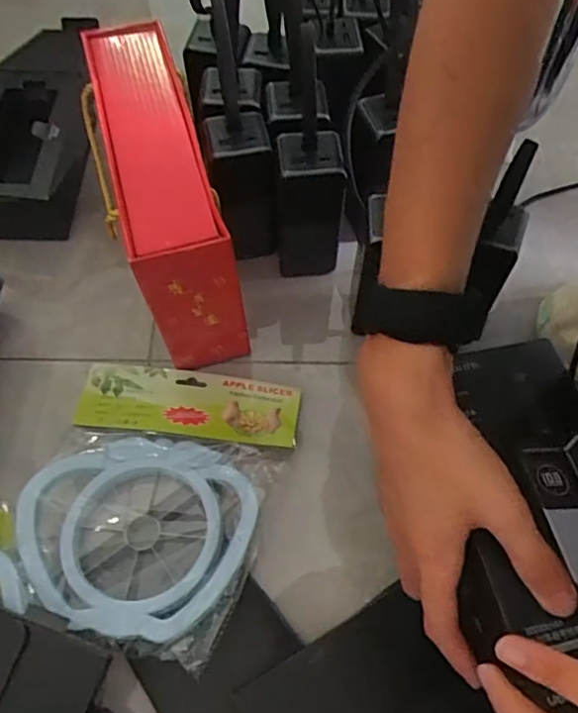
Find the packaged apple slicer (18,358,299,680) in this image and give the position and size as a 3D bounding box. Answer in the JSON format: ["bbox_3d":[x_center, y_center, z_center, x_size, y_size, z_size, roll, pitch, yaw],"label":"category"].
[{"bbox_3d":[-0.101,0.093,0.437,0.173,0.038,0.207,13,62,6],"label":"packaged apple slicer"}]

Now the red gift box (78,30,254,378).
[{"bbox_3d":[-0.107,-0.141,0.500,0.068,0.150,0.260,-15,63,-10],"label":"red gift box"}]

